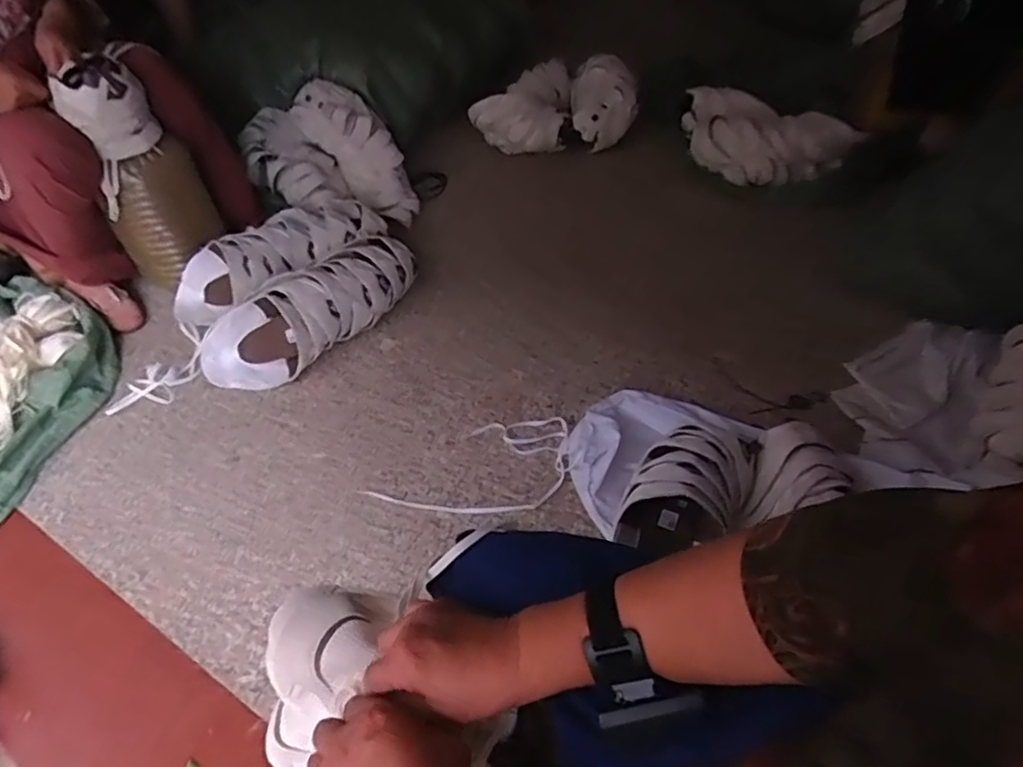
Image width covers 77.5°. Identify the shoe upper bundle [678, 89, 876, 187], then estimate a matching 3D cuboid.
[{"bbox_3d":[0.505,-0.499,1.327,0.374,0.130,0.101,24,55,23],"label":"shoe upper bundle"}]

